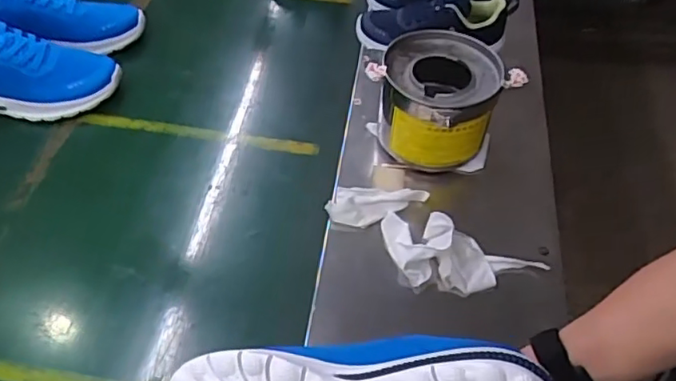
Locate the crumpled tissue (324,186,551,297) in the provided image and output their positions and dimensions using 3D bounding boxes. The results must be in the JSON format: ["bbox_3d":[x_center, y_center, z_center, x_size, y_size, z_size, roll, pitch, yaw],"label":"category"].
[{"bbox_3d":[0.100,0.051,0.656,0.226,0.028,0.101,31,58,18],"label":"crumpled tissue"}]

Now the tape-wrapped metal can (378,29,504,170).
[{"bbox_3d":[0.118,-0.106,0.725,0.130,0.123,0.141,1,54,-2],"label":"tape-wrapped metal can"}]

